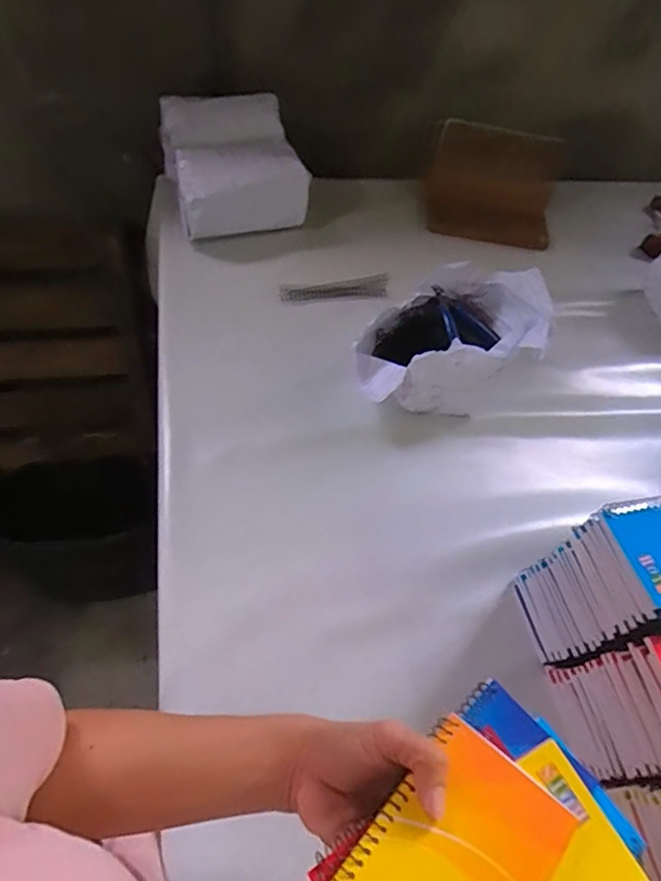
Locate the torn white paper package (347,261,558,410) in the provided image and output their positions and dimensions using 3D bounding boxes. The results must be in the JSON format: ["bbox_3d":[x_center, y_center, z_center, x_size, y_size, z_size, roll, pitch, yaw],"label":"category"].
[{"bbox_3d":[0.149,-0.122,0.685,0.245,0.116,0.158,-16,60,-15],"label":"torn white paper package"}]

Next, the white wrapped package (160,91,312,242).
[{"bbox_3d":[-0.149,-0.417,0.814,0.195,0.133,0.175,-16,61,-16],"label":"white wrapped package"}]

